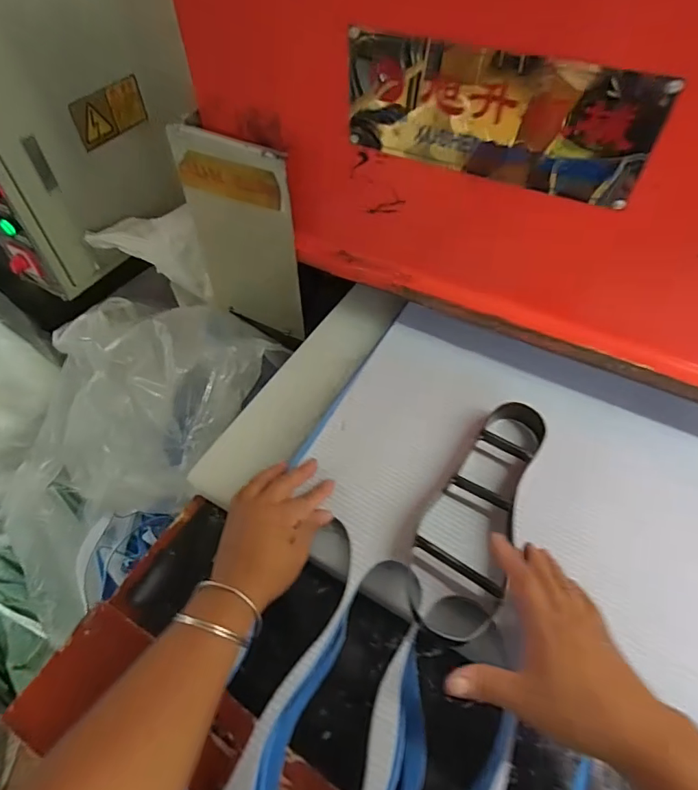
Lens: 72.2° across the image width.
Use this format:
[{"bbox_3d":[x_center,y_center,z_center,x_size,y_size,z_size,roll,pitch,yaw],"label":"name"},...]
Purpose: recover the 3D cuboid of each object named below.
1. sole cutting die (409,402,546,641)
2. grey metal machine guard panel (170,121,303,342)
[{"bbox_3d":[0.129,0.112,0.467,0.090,0.032,0.245,24,64,15],"label":"sole cutting die"},{"bbox_3d":[-0.144,-0.210,0.669,0.179,0.288,0.029,23,58,14],"label":"grey metal machine guard panel"}]

